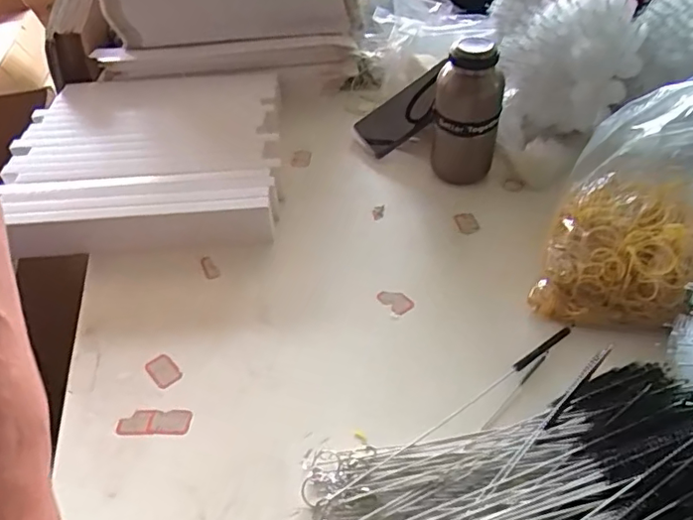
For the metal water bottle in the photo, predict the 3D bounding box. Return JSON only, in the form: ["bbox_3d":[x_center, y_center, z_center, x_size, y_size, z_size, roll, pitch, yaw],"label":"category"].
[{"bbox_3d":[0.141,-0.168,0.679,0.078,0.178,0.067,5,45,8],"label":"metal water bottle"}]

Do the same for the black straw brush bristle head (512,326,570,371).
[{"bbox_3d":[0.181,0.083,0.528,0.076,0.011,0.007,-29,48,-23],"label":"black straw brush bristle head"}]

